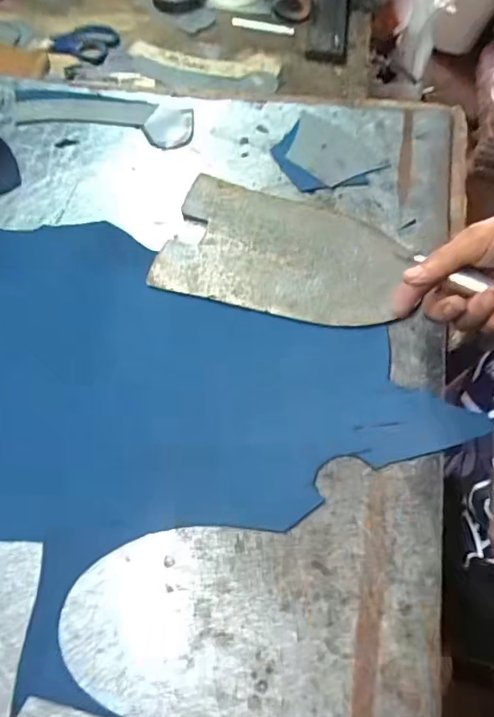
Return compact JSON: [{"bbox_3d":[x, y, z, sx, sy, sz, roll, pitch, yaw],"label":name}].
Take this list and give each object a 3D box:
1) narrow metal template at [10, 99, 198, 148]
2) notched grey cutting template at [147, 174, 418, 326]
[{"bbox_3d":[-0.172,-0.296,0.635,0.217,0.007,0.062,11,66,8],"label":"narrow metal template"},{"bbox_3d":[0.037,-0.110,0.540,0.237,0.006,0.145,15,66,7],"label":"notched grey cutting template"}]

